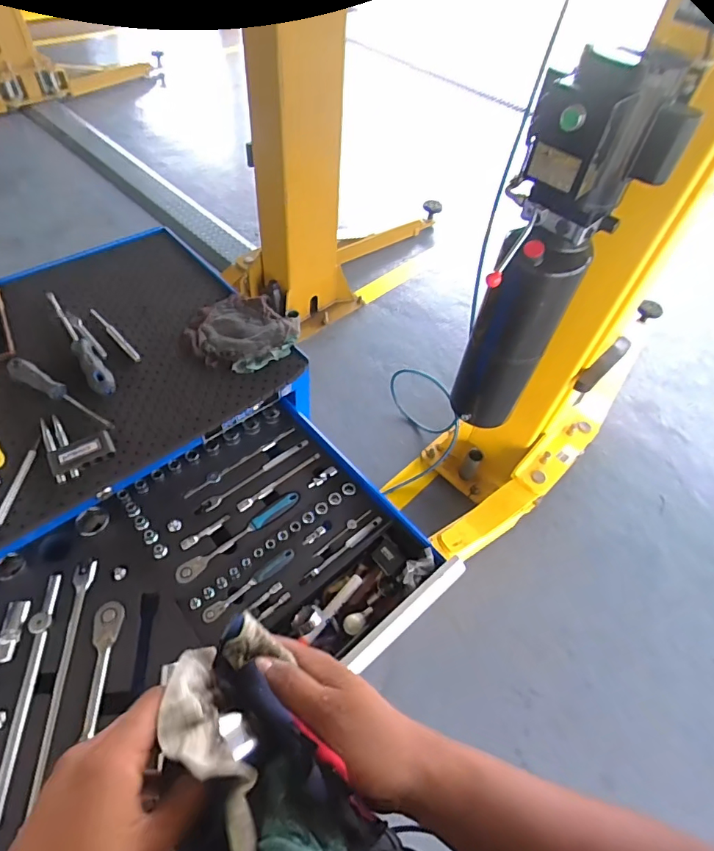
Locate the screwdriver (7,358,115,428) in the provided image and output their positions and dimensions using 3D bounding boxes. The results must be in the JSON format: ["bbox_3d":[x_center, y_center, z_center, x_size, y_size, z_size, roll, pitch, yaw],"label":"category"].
[{"bbox_3d":[-0.409,-0.047,0.663,0.180,0.028,0.027,23,54,13],"label":"screwdriver"}]

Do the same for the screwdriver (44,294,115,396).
[{"bbox_3d":[-0.427,-0.131,0.722,0.031,0.025,0.254,-31,60,-25],"label":"screwdriver"}]

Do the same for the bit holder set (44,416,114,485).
[{"bbox_3d":[-0.366,0.019,0.625,0.073,0.012,0.106,-26,58,-22],"label":"bit holder set"}]

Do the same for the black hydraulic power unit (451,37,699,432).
[{"bbox_3d":[0.377,-0.283,1.001,0.211,0.759,0.191,29,55,17],"label":"black hydraulic power unit"}]

